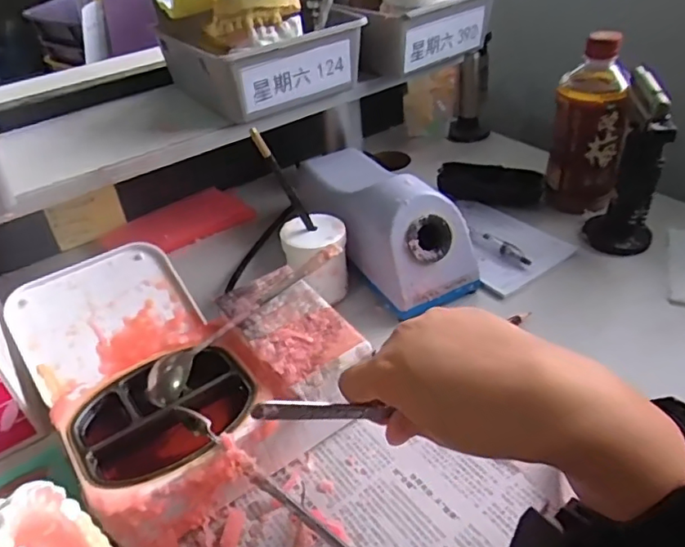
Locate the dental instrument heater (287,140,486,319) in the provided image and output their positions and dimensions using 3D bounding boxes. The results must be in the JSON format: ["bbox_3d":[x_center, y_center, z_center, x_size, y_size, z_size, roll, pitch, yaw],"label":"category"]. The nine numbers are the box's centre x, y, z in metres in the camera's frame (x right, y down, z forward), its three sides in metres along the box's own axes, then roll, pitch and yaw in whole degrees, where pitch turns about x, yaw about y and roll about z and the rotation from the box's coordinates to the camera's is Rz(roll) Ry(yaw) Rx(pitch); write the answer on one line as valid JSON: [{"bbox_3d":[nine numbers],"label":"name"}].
[{"bbox_3d":[0.028,-0.063,0.533,0.090,0.093,0.220,-22,41,-19],"label":"dental instrument heater"}]

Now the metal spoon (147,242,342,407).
[{"bbox_3d":[-0.065,0.033,0.400,0.168,0.018,0.034,-39,46,-14],"label":"metal spoon"}]

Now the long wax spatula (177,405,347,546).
[{"bbox_3d":[-0.025,0.135,0.317,0.187,0.014,0.012,36,51,15],"label":"long wax spatula"}]

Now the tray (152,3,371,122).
[{"bbox_3d":[-0.077,-0.212,0.543,0.152,0.061,0.154,-25,42,-22],"label":"tray"}]

